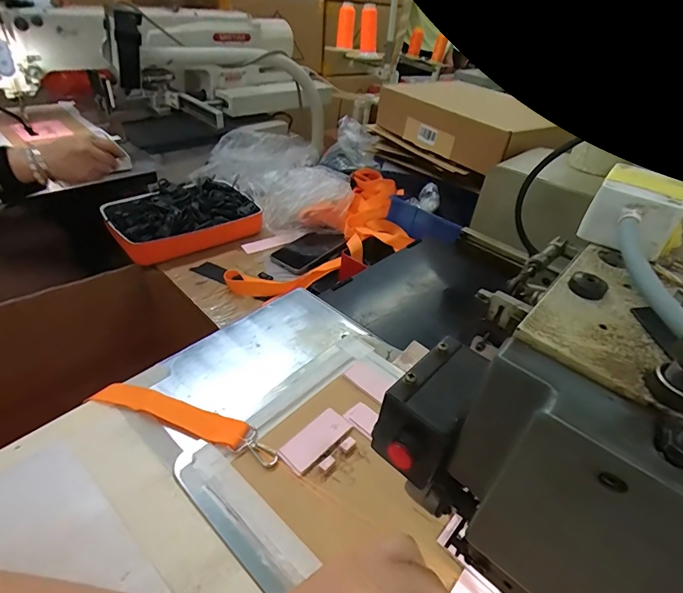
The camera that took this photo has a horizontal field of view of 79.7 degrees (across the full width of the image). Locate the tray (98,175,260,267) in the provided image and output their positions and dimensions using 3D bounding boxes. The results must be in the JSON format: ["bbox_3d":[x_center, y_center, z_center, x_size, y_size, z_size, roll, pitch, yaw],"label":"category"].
[{"bbox_3d":[-0.310,-0.161,0.795,0.264,0.063,0.195,-24,48,-34],"label":"tray"}]

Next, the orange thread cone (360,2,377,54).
[{"bbox_3d":[0.076,-0.735,1.128,0.046,0.117,0.035,1,20,-2],"label":"orange thread cone"}]

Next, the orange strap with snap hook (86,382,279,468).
[{"bbox_3d":[-0.146,0.114,0.387,0.193,0.007,0.032,17,39,11],"label":"orange strap with snap hook"}]

